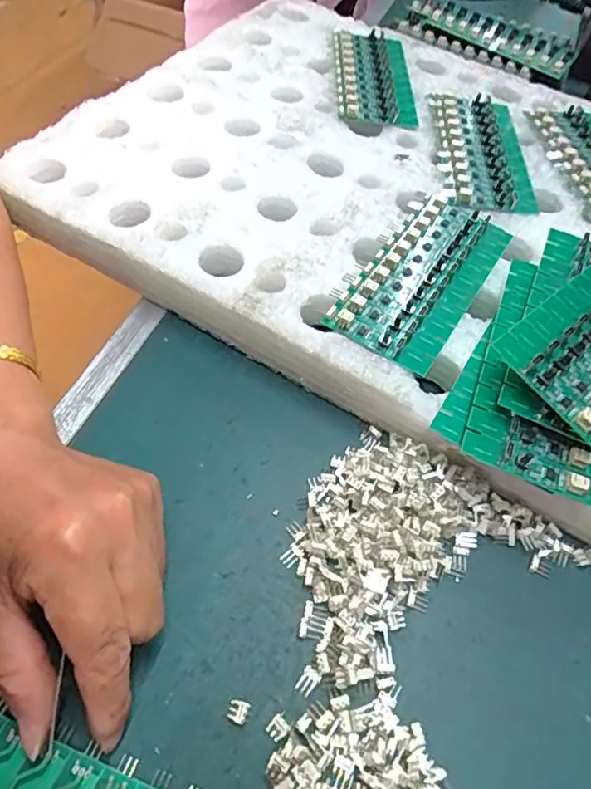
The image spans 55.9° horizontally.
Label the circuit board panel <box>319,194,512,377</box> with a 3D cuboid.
[{"bbox_3d":[0.076,-0.074,0.328,0.065,0.007,0.136,29,57,15],"label":"circuit board panel"}]

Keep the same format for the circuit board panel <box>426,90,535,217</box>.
[{"bbox_3d":[0.135,-0.181,0.405,0.064,0.008,0.138,6,54,-1],"label":"circuit board panel"}]

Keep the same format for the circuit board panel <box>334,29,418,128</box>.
[{"bbox_3d":[0.064,-0.264,0.457,0.062,0.012,0.139,3,54,-3],"label":"circuit board panel"}]

